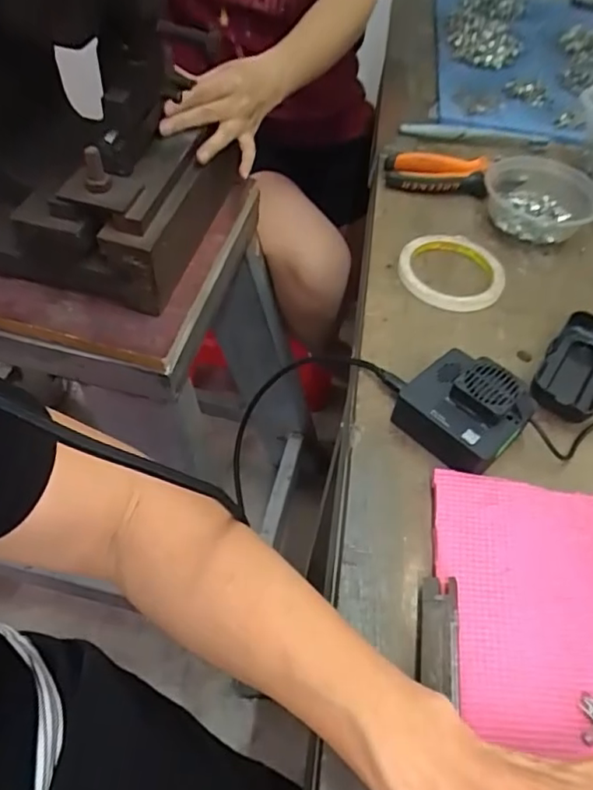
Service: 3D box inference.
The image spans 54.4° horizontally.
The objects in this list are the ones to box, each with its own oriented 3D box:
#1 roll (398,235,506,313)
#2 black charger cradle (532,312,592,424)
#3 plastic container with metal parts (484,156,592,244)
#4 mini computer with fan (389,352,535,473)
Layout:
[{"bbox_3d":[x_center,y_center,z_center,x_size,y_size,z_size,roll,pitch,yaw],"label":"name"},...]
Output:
[{"bbox_3d":[0.145,-0.118,0.541,0.095,0.012,0.098,2,51,-2],"label":"roll"},{"bbox_3d":[0.229,-0.024,0.467,0.053,0.024,0.110,27,55,18],"label":"black charger cradle"},{"bbox_3d":[0.252,-0.202,0.593,0.109,0.046,0.109,29,55,15],"label":"plastic container with metal parts"},{"bbox_3d":[0.120,0.011,0.417,0.075,0.043,0.077,-31,59,-25],"label":"mini computer with fan"}]

